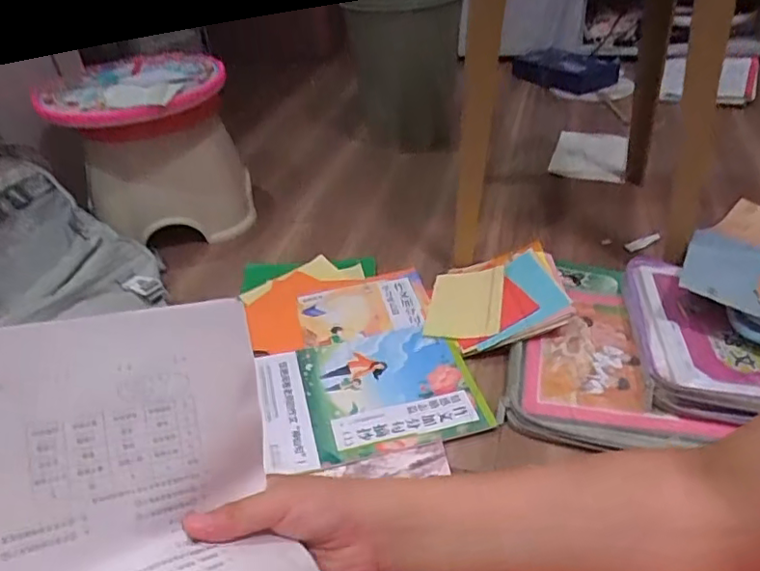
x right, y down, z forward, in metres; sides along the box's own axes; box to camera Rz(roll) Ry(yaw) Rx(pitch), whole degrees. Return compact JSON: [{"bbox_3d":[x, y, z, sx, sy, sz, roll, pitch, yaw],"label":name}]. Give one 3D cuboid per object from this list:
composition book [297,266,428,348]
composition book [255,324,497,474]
[{"bbox_3d":[-0.024,0.029,0.826,0.174,0.017,0.119,-10,39,-7],"label":"composition book"},{"bbox_3d":[-0.016,0.117,0.697,0.241,0.016,0.188,-13,36,-7],"label":"composition book"}]

